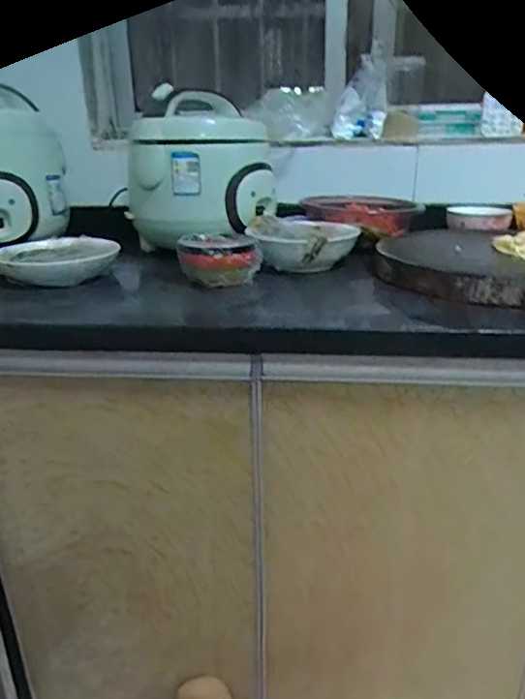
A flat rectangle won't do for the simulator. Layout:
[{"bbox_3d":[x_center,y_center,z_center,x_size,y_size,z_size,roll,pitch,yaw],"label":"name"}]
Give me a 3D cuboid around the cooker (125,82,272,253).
[{"bbox_3d":[-0.109,-0.311,0.923,0.232,0.231,0.210,-5,23,-8],"label":"cooker"}]

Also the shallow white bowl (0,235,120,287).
[{"bbox_3d":[-0.324,-0.141,0.853,0.173,0.051,0.179,-12,22,-21],"label":"shallow white bowl"}]

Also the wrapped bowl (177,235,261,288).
[{"bbox_3d":[-0.060,-0.128,0.774,0.113,0.060,0.116,-1,23,0],"label":"wrapped bowl"}]

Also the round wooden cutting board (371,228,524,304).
[{"bbox_3d":[0.336,-0.128,0.782,0.333,0.046,0.306,-3,21,1],"label":"round wooden cutting board"}]

